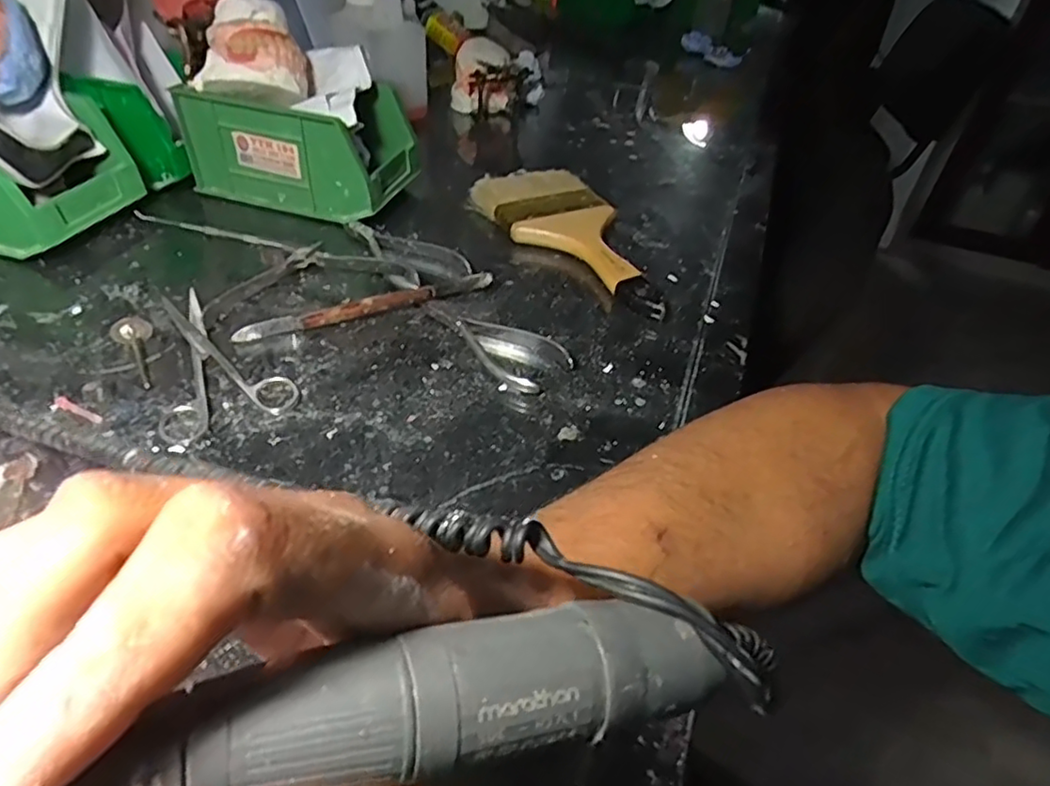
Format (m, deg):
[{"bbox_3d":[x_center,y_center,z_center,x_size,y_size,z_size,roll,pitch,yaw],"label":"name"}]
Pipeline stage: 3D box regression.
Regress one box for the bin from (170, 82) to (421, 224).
[{"bbox_3d":[-0.187,-0.214,0.539,0.166,0.085,0.093,14,43,9],"label":"bin"}]

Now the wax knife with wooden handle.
[{"bbox_3d":[-0.104,-0.058,0.425,0.171,0.017,0.013,-15,46,-22],"label":"wax knife with wooden handle"}]

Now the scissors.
[{"bbox_3d":[-0.192,-0.024,0.383,0.070,0.009,0.130,-20,48,-26],"label":"scissors"}]

